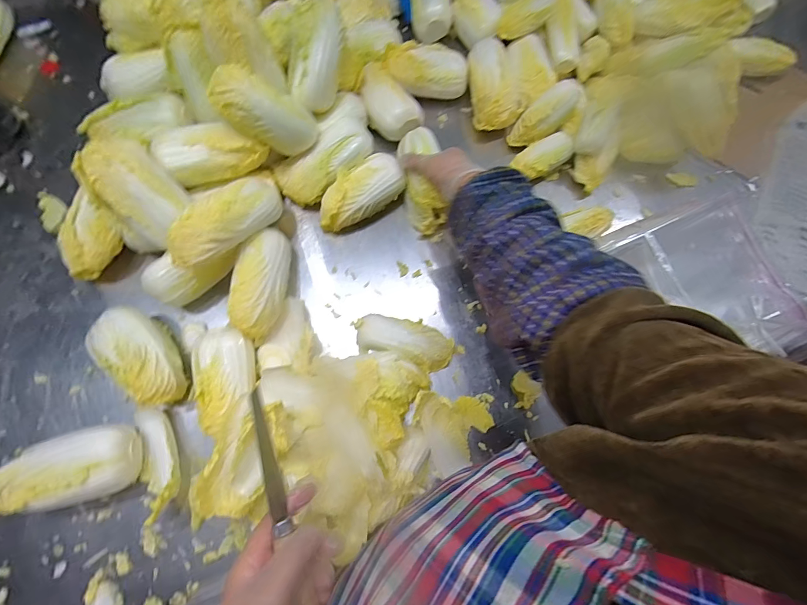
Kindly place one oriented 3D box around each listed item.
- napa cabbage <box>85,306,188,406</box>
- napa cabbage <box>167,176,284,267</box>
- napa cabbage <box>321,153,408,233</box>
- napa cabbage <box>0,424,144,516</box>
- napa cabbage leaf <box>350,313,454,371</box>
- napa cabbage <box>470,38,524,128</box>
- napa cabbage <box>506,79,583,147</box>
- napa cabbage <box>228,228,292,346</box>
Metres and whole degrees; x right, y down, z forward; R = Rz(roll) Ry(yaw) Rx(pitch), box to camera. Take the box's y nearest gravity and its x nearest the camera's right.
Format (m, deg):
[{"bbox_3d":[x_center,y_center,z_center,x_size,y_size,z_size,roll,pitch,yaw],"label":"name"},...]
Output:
[{"bbox_3d":[-0.330,0.071,0.468,0.130,0.066,0.075,38,74,10],"label":"napa cabbage"},{"bbox_3d":[-0.217,-0.107,0.461,0.058,0.053,0.157,34,56,9],"label":"napa cabbage"},{"bbox_3d":[-0.063,-0.156,0.545,0.135,0.072,0.062,-38,78,-12],"label":"napa cabbage"},{"bbox_3d":[-0.380,0.193,0.422,0.127,0.069,0.074,-14,72,-7],"label":"napa cabbage"},{"bbox_3d":[0.000,0.049,0.492,0.136,0.037,0.058,17,71,4],"label":"napa cabbage leaf"},{"bbox_3d":[0.151,-0.355,0.597,0.074,0.062,0.146,-8,73,-4],"label":"napa cabbage"},{"bbox_3d":[0.221,-0.297,0.579,0.121,0.052,0.049,-37,73,22],"label":"napa cabbage"},{"bbox_3d":[-0.188,-0.023,0.492,0.057,0.071,0.145,-2,73,-2],"label":"napa cabbage"}]

